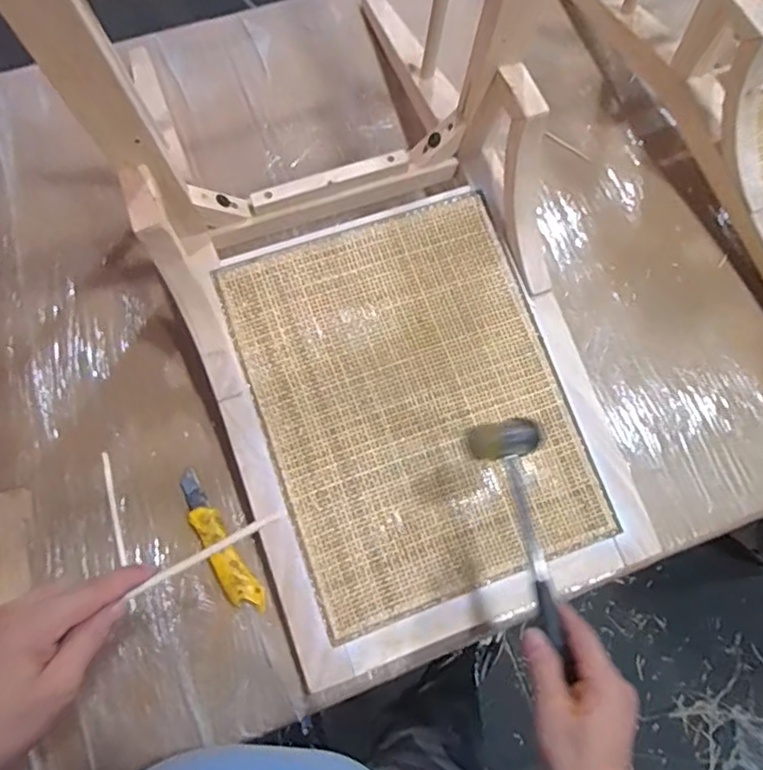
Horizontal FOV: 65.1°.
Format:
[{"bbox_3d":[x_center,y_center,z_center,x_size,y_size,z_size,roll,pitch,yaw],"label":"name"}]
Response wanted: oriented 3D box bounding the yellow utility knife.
[{"bbox_3d":[-0.191,0.182,0.692,0.035,0.018,0.180,-33,74,-10],"label":"yellow utility knife"}]

